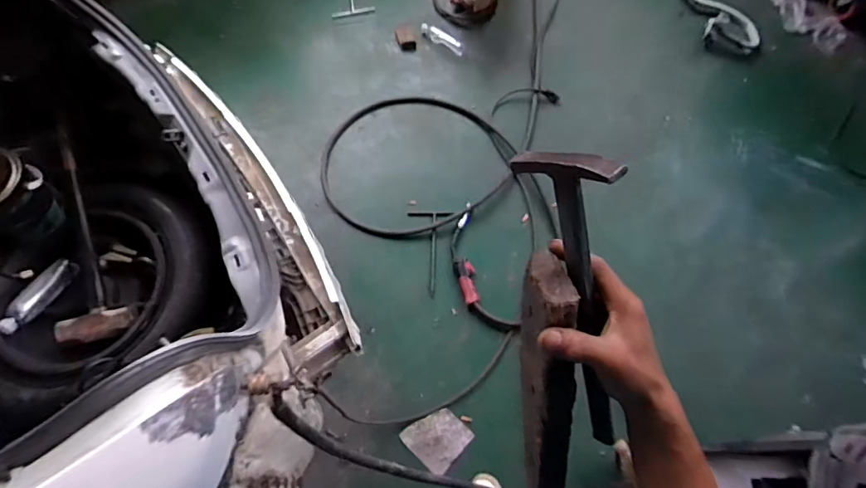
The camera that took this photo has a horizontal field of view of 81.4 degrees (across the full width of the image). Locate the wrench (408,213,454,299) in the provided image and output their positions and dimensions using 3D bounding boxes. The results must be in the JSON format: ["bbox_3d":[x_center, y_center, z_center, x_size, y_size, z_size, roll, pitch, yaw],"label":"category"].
[{"bbox_3d":[-0.008,0.030,1.624,0.145,0.024,0.283,-1,67,2],"label":"wrench"}]

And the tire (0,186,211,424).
[{"bbox_3d":[-0.757,0.121,1.115,0.487,0.169,0.526,34,72,15],"label":"tire"}]

